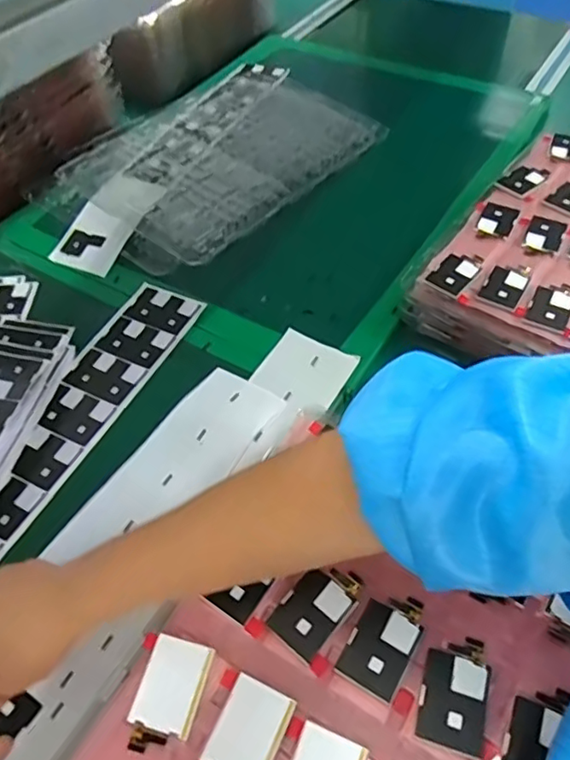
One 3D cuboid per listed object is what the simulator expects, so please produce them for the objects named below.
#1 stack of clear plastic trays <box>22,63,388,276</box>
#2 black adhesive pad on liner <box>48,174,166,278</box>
[{"bbox_3d":[-0.096,-0.285,0.772,0.304,0.052,0.436,32,60,24],"label":"stack of clear plastic trays"},{"bbox_3d":[-0.207,-0.189,0.691,0.082,0.013,0.142,19,66,16],"label":"black adhesive pad on liner"}]

